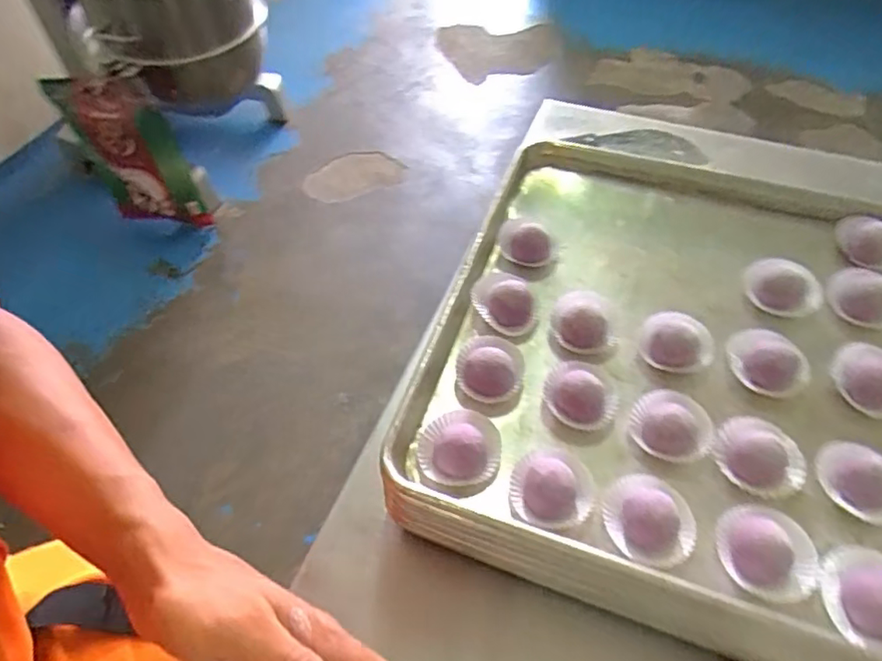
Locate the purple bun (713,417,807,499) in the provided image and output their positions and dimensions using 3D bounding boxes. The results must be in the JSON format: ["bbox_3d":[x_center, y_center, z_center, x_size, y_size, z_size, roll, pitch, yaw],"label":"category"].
[{"bbox_3d":[0.232,0.092,0.418,0.060,0.021,0.059,-2,54,2],"label":"purple bun"}]

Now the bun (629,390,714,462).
[{"bbox_3d":[0.174,0.070,0.431,0.056,0.026,0.052,-2,54,2],"label":"bun"}]

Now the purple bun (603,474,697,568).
[{"bbox_3d":[0.143,0.124,0.388,0.060,0.025,0.058,-2,54,2],"label":"purple bun"}]

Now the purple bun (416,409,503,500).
[{"bbox_3d":[0.013,0.087,0.421,0.060,0.024,0.060,-2,54,2],"label":"purple bun"}]

